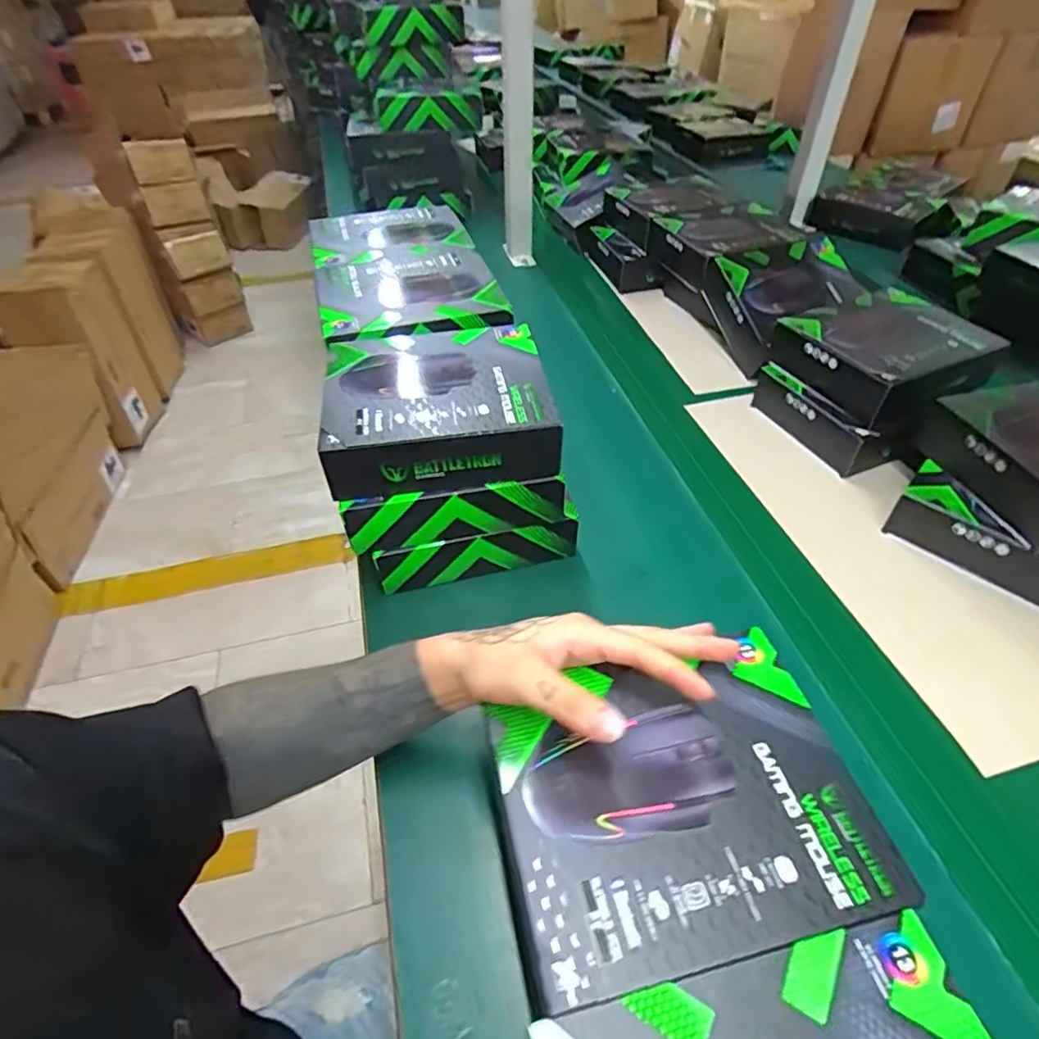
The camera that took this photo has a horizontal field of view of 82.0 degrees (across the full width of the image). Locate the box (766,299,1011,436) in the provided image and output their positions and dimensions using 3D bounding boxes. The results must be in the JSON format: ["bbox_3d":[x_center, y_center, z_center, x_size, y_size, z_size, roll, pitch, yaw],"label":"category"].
[{"bbox_3d":[0.413,-0.189,0.674,0.183,0.056,0.163,-20,48,-16],"label":"box"}]

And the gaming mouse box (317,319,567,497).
[{"bbox_3d":[-0.065,-0.095,0.510,0.187,0.057,0.168,-8,46,-5],"label":"gaming mouse box"}]

